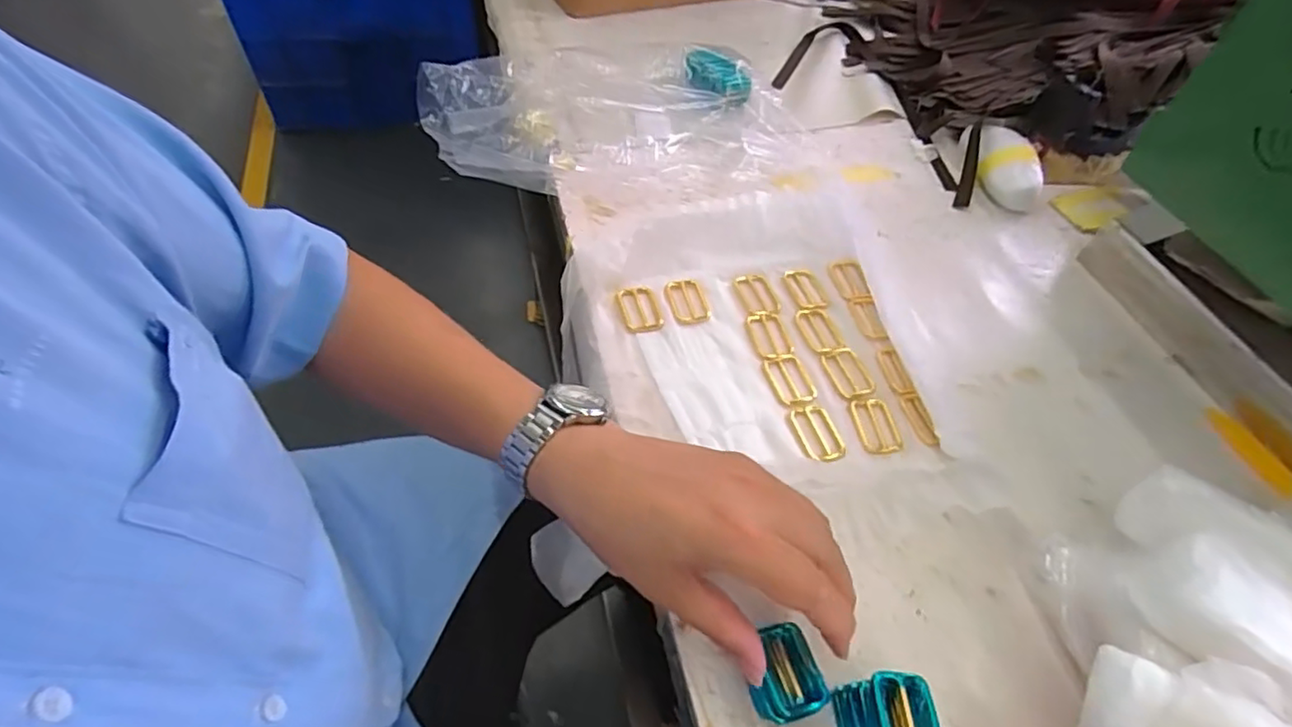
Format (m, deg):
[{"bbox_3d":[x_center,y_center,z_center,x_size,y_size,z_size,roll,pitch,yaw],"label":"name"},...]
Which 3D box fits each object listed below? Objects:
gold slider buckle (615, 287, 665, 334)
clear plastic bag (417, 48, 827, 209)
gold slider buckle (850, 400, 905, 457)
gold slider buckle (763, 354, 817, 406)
[{"bbox_3d":[-0.003,-0.044,0.510,0.034,0.005,0.047,-12,54,-13],"label":"gold slider buckle"},{"bbox_3d":[-0.027,-0.248,0.633,0.391,0.050,0.202,1,53,-3],"label":"clear plastic bag"},{"bbox_3d":[0.171,0.047,0.463,0.031,0.006,0.048,1,53,-4],"label":"gold slider buckle"},{"bbox_3d":[0.112,0.011,0.484,0.032,0.004,0.045,-10,54,-12],"label":"gold slider buckle"}]

